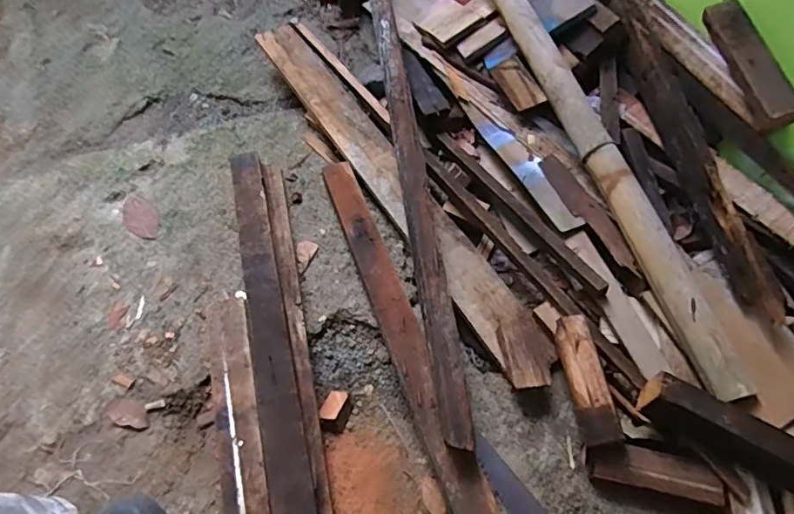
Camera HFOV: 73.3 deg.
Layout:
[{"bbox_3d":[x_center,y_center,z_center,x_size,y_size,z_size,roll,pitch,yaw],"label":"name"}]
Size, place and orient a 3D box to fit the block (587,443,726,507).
[{"bbox_3d":[0.379,0.320,0.789,0.175,0.045,0.058,10,57,7],"label":"block"}]

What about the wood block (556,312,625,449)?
[{"bbox_3d":[0.295,0.185,0.828,0.054,0.039,0.205,-3,56,-2],"label":"wood block"}]

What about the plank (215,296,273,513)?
[{"bbox_3d":[-0.206,0.297,0.750,0.048,0.026,0.558,-13,57,-8],"label":"plank"}]

